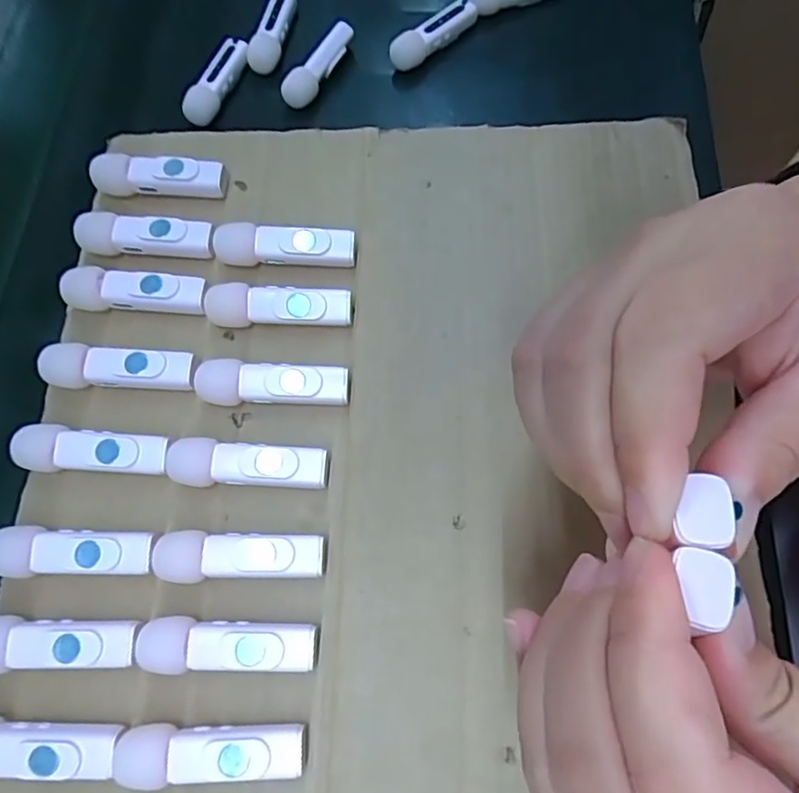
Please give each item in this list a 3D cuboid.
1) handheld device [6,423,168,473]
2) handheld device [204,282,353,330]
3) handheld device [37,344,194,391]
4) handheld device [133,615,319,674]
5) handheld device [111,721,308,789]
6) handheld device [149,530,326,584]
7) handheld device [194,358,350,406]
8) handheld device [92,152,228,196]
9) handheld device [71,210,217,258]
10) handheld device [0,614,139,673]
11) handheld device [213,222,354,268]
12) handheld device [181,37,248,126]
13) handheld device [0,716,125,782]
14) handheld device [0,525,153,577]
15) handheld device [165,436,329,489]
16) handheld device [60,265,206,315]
[{"bbox_3d":[-0.126,0.024,0.245,0.062,0.016,0.018,3,70,9],"label":"handheld device"},{"bbox_3d":[-0.053,-0.039,0.265,0.064,0.017,0.016,1,70,8],"label":"handheld device"},{"bbox_3d":[-0.122,-0.011,0.258,0.065,0.015,0.017,1,70,8],"label":"handheld device"},{"bbox_3d":[-0.062,0.092,0.218,0.064,0.016,0.018,1,70,8],"label":"handheld device"},{"bbox_3d":[-0.065,0.124,0.207,0.064,0.016,0.018,-2,70,7],"label":"handheld device"},{"bbox_3d":[-0.061,0.062,0.229,0.064,0.016,0.018,-4,69,6],"label":"handheld device"},{"bbox_3d":[-0.054,-0.004,0.253,0.064,0.017,0.018,0,70,8],"label":"handheld device"},{"bbox_3d":[-0.117,-0.107,0.292,0.061,0.017,0.016,1,70,8],"label":"handheld device"},{"bbox_3d":[-0.119,-0.075,0.280,0.063,0.015,0.017,2,70,8],"label":"handheld device"},{"bbox_3d":[-0.128,0.091,0.222,0.063,0.017,0.018,-4,69,6],"label":"handheld device"},{"bbox_3d":[-0.053,-0.069,0.275,0.064,0.016,0.016,1,70,8],"label":"handheld device"},{"bbox_3d":[-0.114,-0.196,0.367,0.019,0.015,0.060,20,74,14],"label":"handheld device"},{"bbox_3d":[-0.129,0.124,0.208,0.061,0.018,0.017,1,70,8],"label":"handheld device"},{"bbox_3d":[-0.127,0.061,0.233,0.062,0.016,0.018,-3,69,6],"label":"handheld device"},{"bbox_3d":[-0.061,0.028,0.242,0.063,0.016,0.018,-1,70,7],"label":"handheld device"},{"bbox_3d":[-0.119,-0.047,0.271,0.065,0.016,0.017,2,70,8],"label":"handheld device"}]

